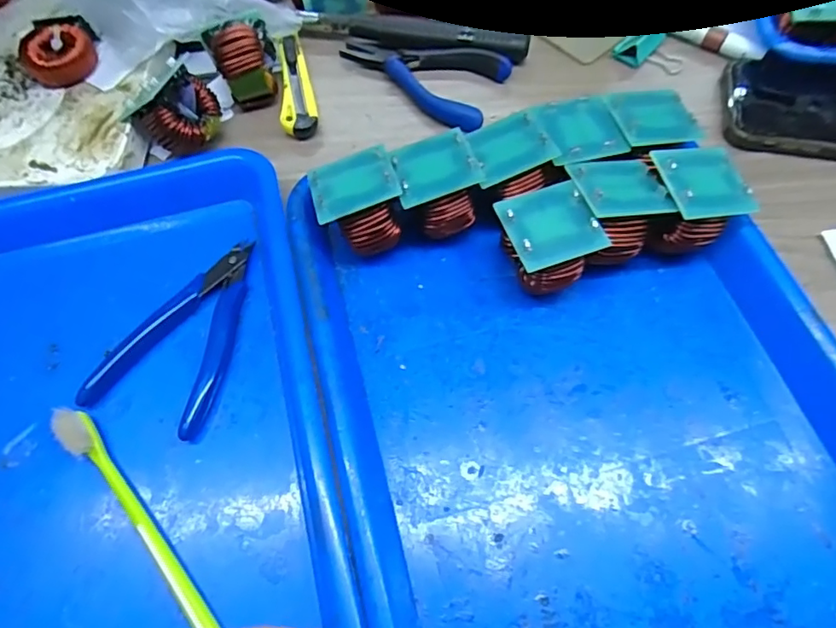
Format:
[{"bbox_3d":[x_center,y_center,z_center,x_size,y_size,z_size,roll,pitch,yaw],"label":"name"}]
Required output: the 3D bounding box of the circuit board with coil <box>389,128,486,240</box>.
[{"bbox_3d":[0.010,-0.070,0.316,0.045,0.050,0.044,-18,64,-8],"label":"circuit board with coil"}]

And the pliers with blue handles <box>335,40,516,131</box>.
[{"bbox_3d":[-0.001,-0.176,0.391,0.122,0.016,0.066,22,66,13],"label":"pliers with blue handles"}]

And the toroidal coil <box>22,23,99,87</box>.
[{"bbox_3d":[-0.242,-0.175,0.364,0.043,0.021,0.039,-28,65,-12],"label":"toroidal coil"}]

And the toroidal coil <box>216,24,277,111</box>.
[{"bbox_3d":[-0.119,-0.171,0.370,0.029,0.041,0.033,-18,64,-8],"label":"toroidal coil"}]

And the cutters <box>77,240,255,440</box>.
[{"bbox_3d":[-0.133,0.007,0.306,0.065,0.011,0.114,13,64,8],"label":"cutters"}]

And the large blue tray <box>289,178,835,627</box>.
[{"bbox_3d":[0.084,0.049,0.264,0.244,0.033,0.281,-14,63,-5],"label":"large blue tray"}]

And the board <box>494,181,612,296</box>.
[{"bbox_3d":[0.069,-0.036,0.297,0.049,0.046,0.050,-17,64,-7],"label":"board"}]

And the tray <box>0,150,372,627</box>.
[{"bbox_3d":[-0.174,0.072,0.268,0.253,0.034,0.330,-15,63,-6],"label":"tray"}]

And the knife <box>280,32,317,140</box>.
[{"bbox_3d":[-0.087,-0.165,0.388,0.023,0.014,0.096,-9,63,-3],"label":"knife"}]

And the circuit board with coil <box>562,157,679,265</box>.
[{"bbox_3d":[0.109,-0.057,0.304,0.047,0.054,0.046,-7,63,-2],"label":"circuit board with coil"}]

